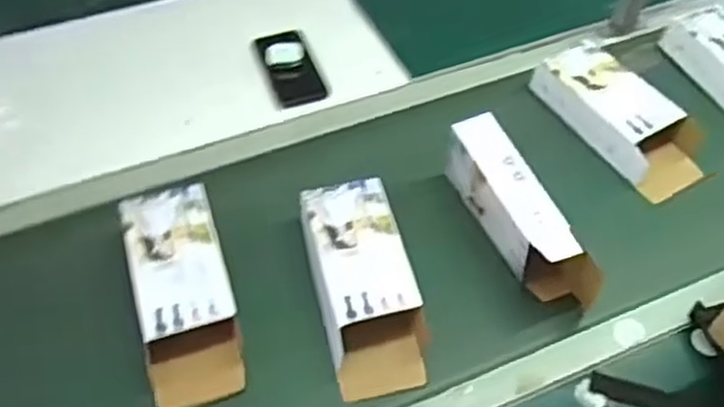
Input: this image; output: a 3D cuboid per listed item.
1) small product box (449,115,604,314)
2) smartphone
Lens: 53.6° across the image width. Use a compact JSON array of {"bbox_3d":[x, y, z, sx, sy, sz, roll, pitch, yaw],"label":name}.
[{"bbox_3d":[0.183,0.015,0.850,0.055,0.102,0.242,-20,55,-17],"label":"small product box"},{"bbox_3d":[-0.104,-0.203,1.057,0.073,0.010,0.141,-17,62,-14],"label":"smartphone"}]

